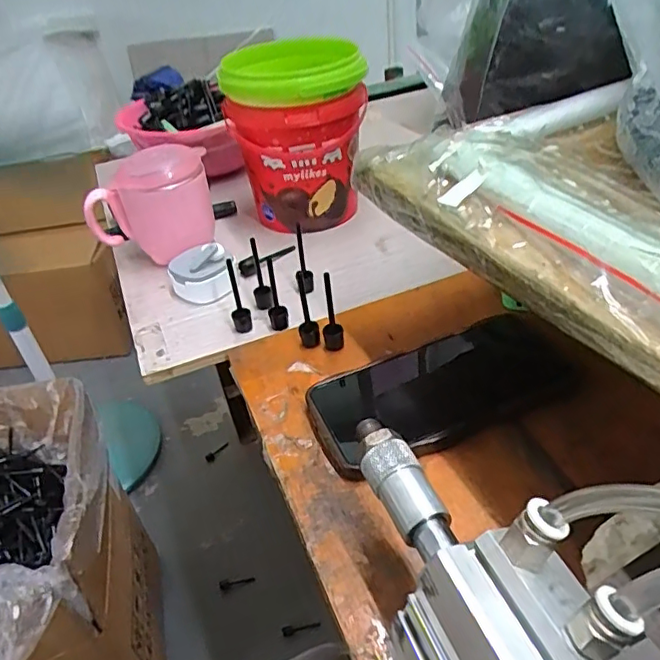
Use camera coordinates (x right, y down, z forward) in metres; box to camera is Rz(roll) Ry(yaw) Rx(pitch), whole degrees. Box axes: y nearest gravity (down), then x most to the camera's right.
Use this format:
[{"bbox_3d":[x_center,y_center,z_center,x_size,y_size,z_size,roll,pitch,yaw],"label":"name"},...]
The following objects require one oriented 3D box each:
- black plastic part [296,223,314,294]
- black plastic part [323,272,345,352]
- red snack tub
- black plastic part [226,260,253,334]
[{"bbox_3d":[-0.023,-0.058,0.481,0.010,0.065,0.015,11,42,22],"label":"black plastic part"},{"bbox_3d":[0.001,-0.011,0.410,0.015,0.065,0.011,-6,38,1],"label":"black plastic part"},{"bbox_3d":[-0.032,-0.191,0.569,0.130,0.159,0.135,-12,38,-7],"label":"red snack tub"},{"bbox_3d":[-0.073,-0.028,0.447,0.015,0.062,0.020,-12,38,-7],"label":"black plastic part"}]

